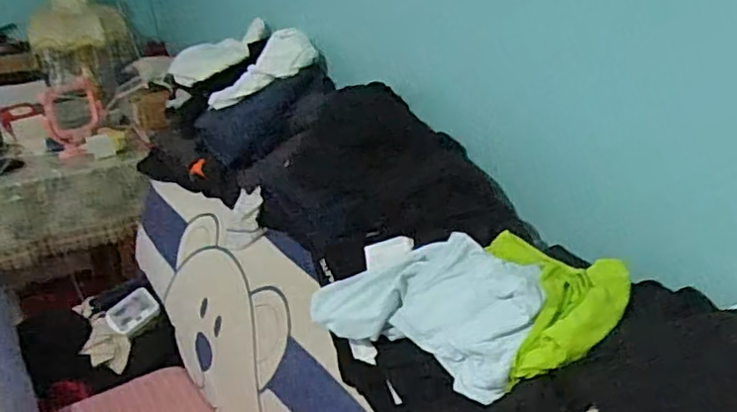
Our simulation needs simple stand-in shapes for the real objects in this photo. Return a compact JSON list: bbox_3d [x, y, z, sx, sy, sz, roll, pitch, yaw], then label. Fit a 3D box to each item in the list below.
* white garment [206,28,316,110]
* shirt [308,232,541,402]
[{"bbox_3d":[-0.234,-0.276,1.313,0.264,0.082,0.109,-28,20,16],"label":"white garment"},{"bbox_3d":[0.070,0.107,0.770,0.292,0.108,0.139,19,31,37],"label":"shirt"}]

